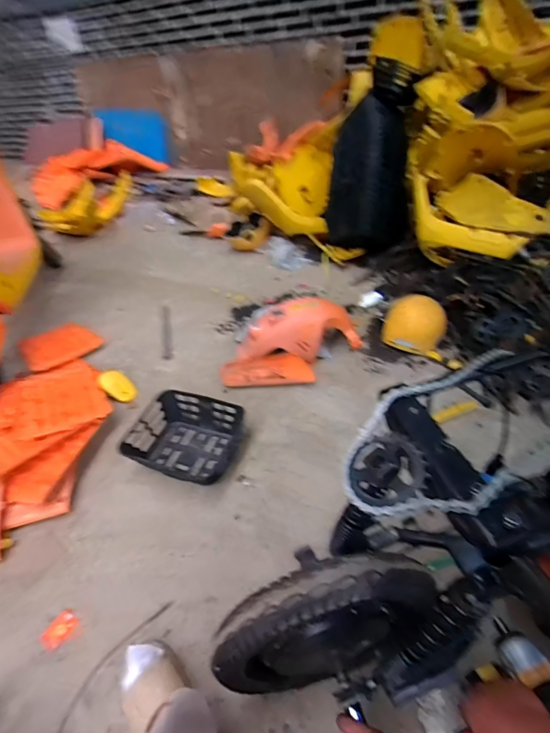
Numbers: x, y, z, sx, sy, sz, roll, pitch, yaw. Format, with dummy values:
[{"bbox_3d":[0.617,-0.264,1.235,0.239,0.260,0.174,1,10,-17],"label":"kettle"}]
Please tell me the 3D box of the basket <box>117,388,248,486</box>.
[{"bbox_3d":[-0.277,0.214,1.178,0.320,0.102,0.269,10,46,19],"label":"basket"}]

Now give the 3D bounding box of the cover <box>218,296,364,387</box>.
[{"bbox_3d":[0.049,-0.098,1.360,0.525,0.230,0.227,-16,43,-8],"label":"cover"}]

